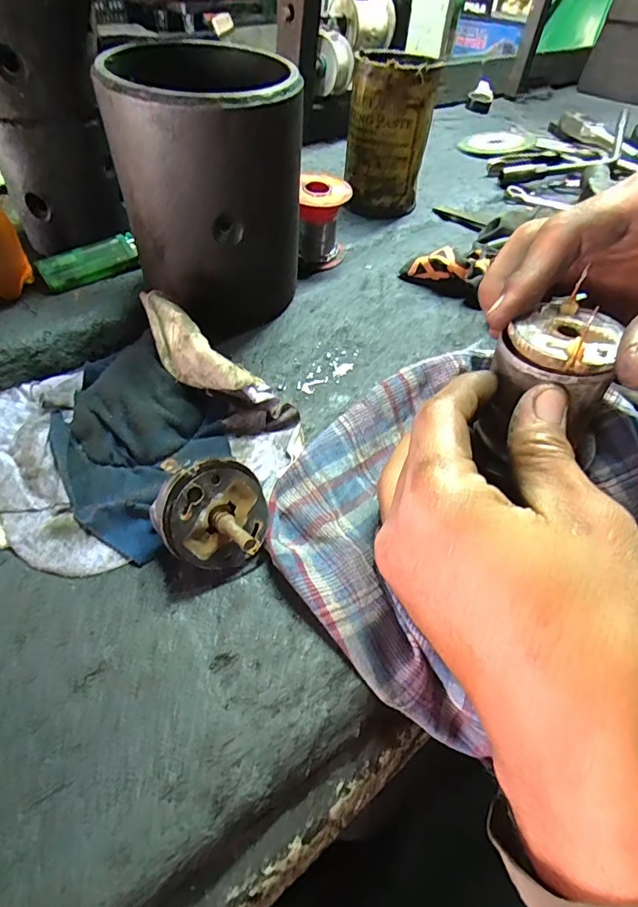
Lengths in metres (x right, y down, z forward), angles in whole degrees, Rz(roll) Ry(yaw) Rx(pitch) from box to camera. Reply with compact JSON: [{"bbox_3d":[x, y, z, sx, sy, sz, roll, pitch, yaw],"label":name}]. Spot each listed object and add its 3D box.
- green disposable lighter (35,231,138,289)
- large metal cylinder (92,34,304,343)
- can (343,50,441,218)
[{"bbox_3d":[-0.172,-0.145,0.336,0.071,0.021,0.012,-34,25,-27],"label":"green disposable lighter"},{"bbox_3d":[-0.064,-0.164,0.288,0.102,0.138,0.103,2,49,-2],"label":"large metal cylinder"},{"bbox_3d":[0.062,-0.294,0.416,0.069,0.114,0.072,3,49,-1],"label":"can"}]

